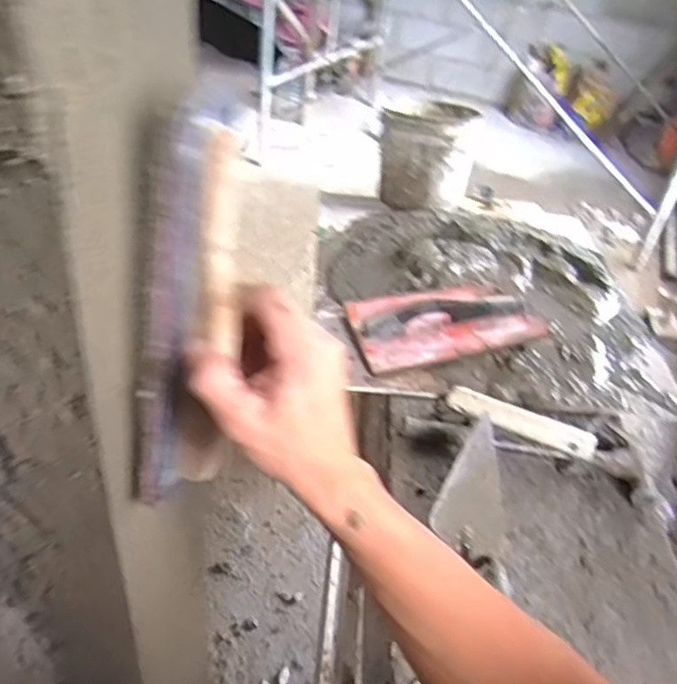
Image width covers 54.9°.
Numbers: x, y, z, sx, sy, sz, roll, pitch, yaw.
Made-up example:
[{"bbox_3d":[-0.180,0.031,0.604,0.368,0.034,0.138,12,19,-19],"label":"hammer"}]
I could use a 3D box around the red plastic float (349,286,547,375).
[{"bbox_3d":[0.164,-0.039,0.997,0.292,0.066,0.154,-7,42,-17],"label":"red plastic float"}]

